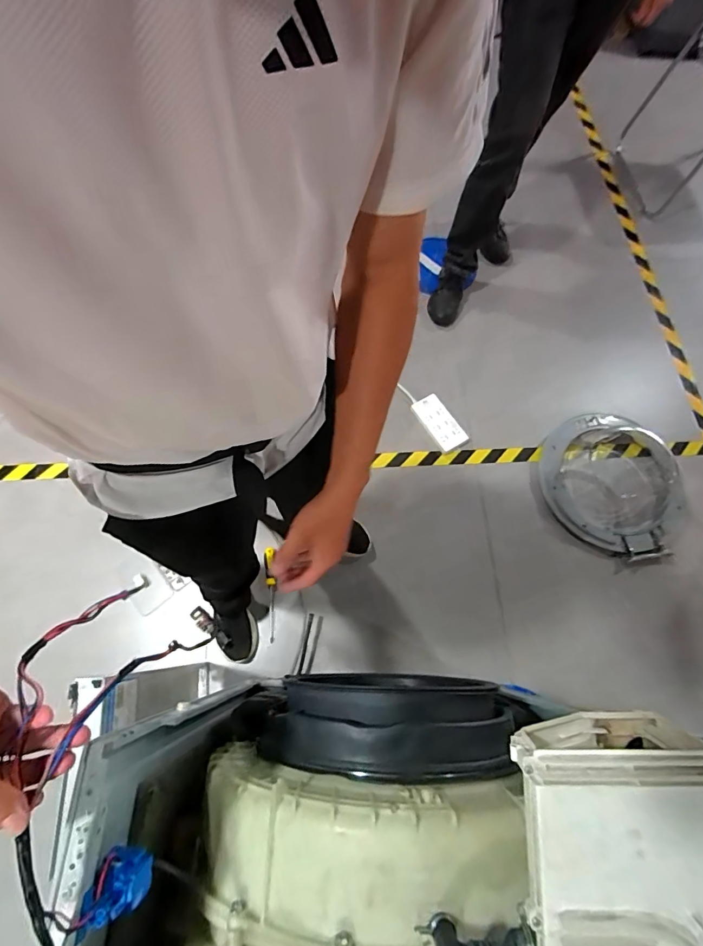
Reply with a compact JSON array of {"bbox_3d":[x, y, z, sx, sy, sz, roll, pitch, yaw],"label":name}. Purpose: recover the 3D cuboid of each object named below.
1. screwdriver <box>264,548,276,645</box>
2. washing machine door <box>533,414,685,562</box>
[{"bbox_3d":[-0.218,0.326,1.173,0.028,0.026,0.243,-6,76,-4],"label":"screwdriver"},{"bbox_3d":[0.785,0.024,1.292,0.406,0.097,0.459,-21,70,-9],"label":"washing machine door"}]

